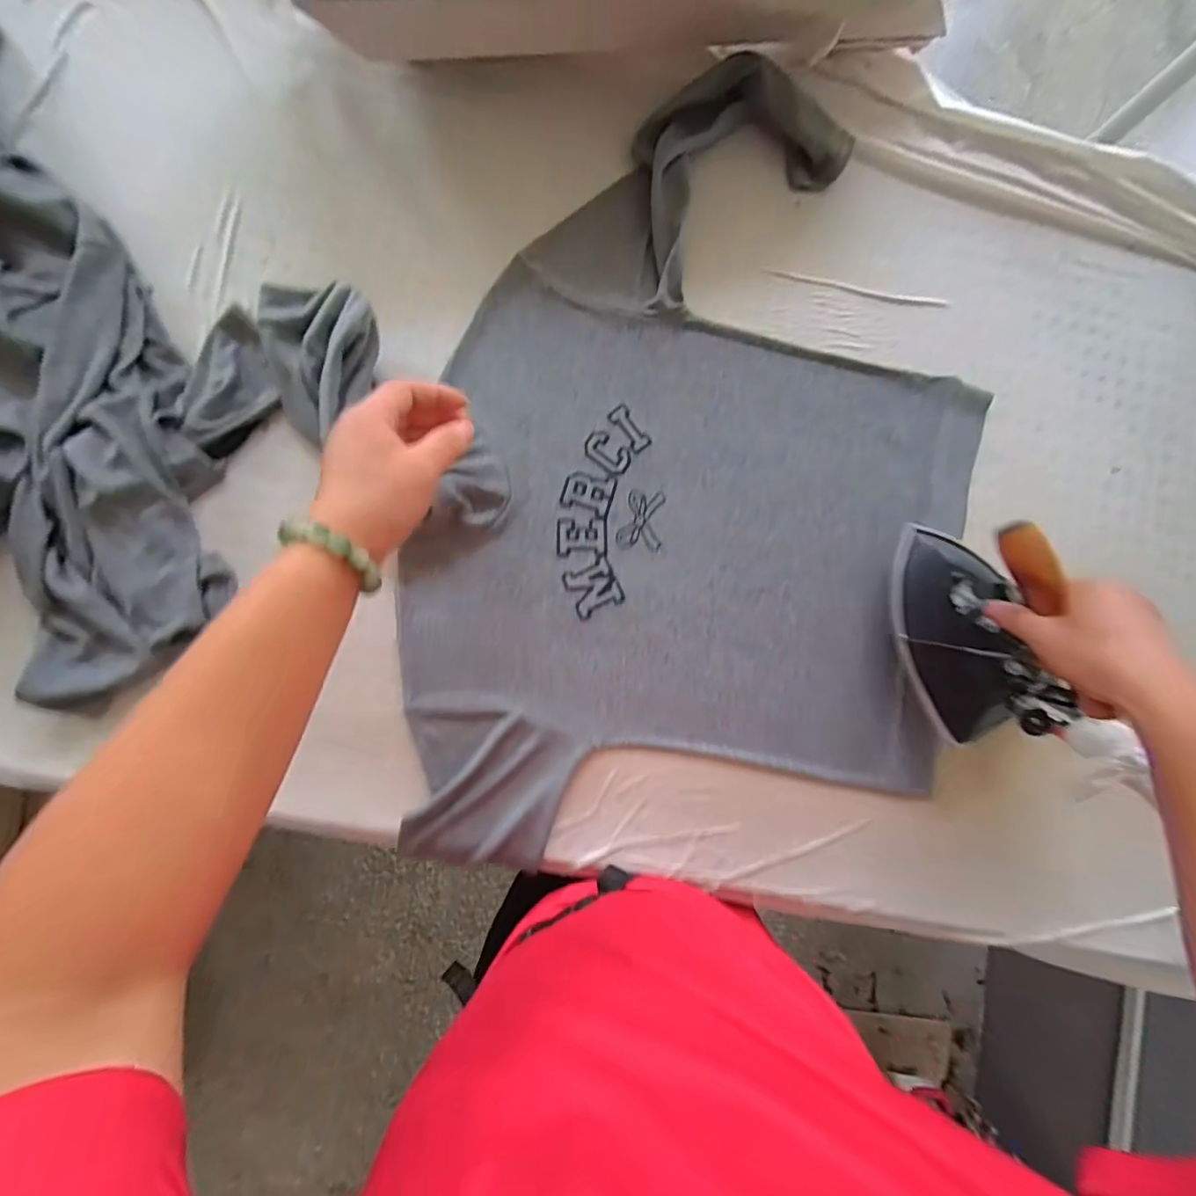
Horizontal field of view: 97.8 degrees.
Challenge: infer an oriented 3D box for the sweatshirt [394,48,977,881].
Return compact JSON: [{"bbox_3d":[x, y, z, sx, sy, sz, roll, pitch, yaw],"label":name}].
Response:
[{"bbox_3d":[0.118,-0.118,0.521,0.534,0.041,0.766,12,85,-4],"label":"sweatshirt"}]

